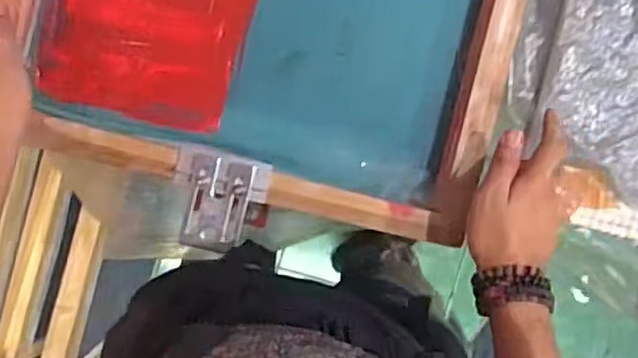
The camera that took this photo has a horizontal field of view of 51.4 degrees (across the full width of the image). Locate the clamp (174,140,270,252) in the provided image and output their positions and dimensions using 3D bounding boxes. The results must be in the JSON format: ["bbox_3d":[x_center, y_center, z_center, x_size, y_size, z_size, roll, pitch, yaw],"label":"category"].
[{"bbox_3d":[-0.088,0.019,0.584,0.082,0.017,0.084,12,93,-5],"label":"clamp"}]

